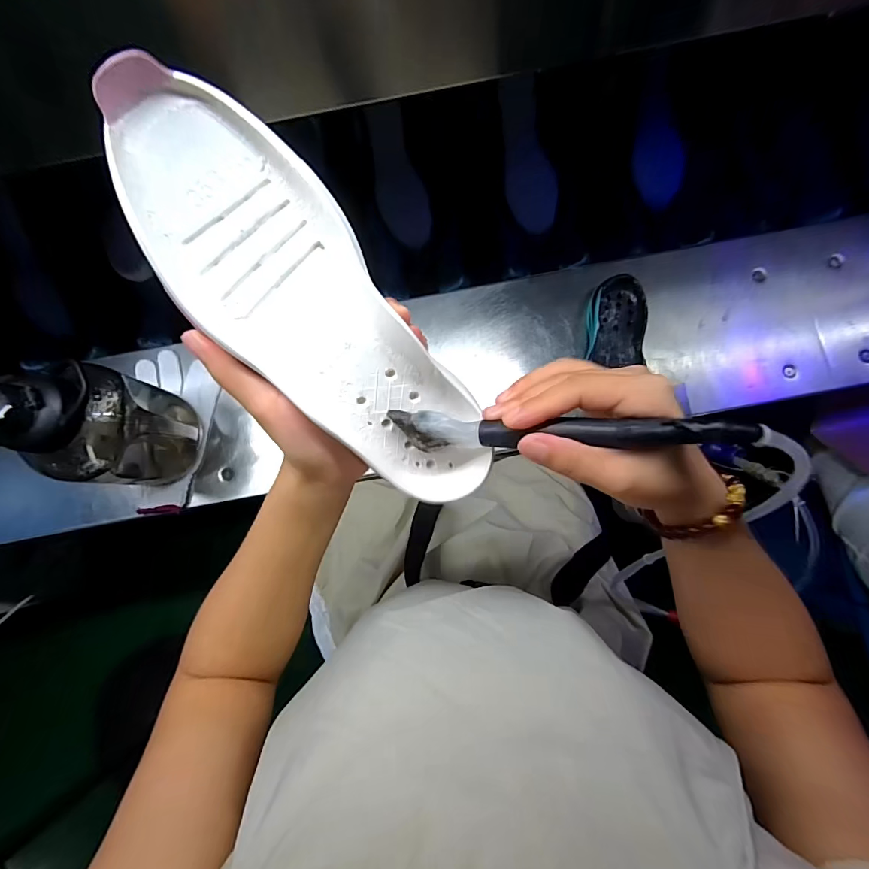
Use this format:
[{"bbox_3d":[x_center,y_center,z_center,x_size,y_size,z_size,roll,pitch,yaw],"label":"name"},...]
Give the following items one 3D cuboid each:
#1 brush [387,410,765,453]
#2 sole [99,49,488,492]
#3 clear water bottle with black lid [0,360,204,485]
[{"bbox_3d":[0.062,-0.001,0.220,0.173,0.027,0.019,1,85,23],"label":"brush"},{"bbox_3d":[-0.057,-0.053,0.222,0.080,0.025,0.238,-40,113,-1],"label":"sole"},{"bbox_3d":[-0.365,-0.003,0.481,0.101,0.220,0.120,-5,85,2],"label":"clear water bottle with black lid"}]

